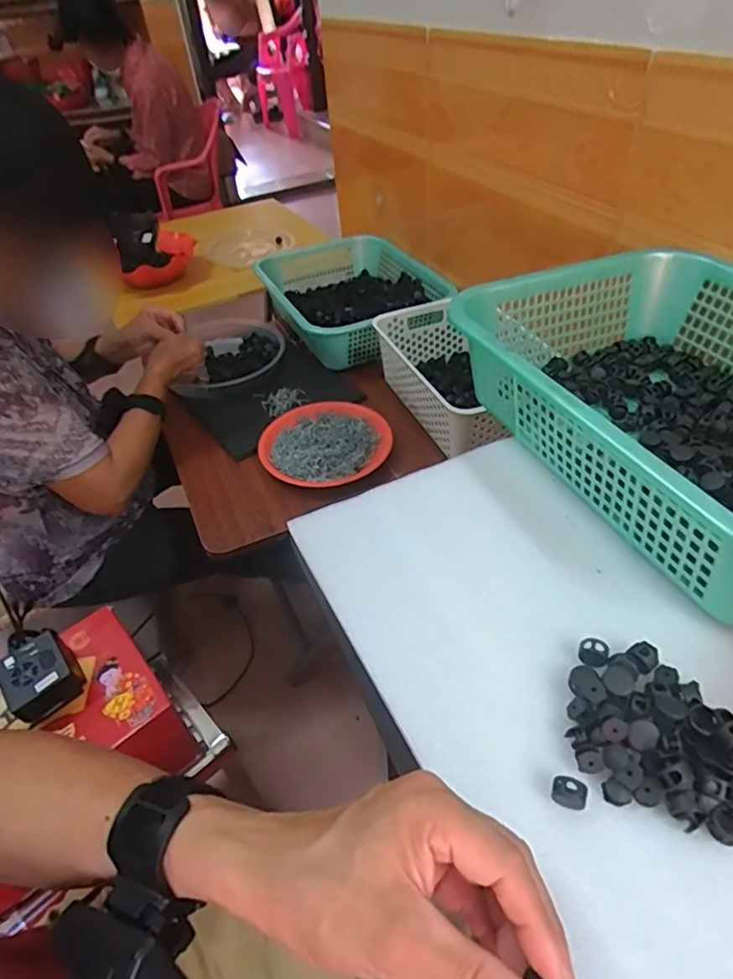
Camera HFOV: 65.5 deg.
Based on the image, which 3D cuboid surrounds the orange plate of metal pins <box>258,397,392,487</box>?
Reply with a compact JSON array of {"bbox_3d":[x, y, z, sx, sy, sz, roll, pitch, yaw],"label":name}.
[{"bbox_3d":[-0.064,-0.082,0.872,0.188,0.023,0.197,-4,44,4],"label":"orange plate of metal pins"}]

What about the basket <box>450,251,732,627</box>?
[{"bbox_3d":[0.277,-0.080,0.459,0.292,0.094,0.385,-19,45,-12],"label":"basket"}]

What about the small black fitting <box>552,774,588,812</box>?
[{"bbox_3d":[0.106,0.159,0.297,0.017,0.013,0.012,11,47,18],"label":"small black fitting"}]

